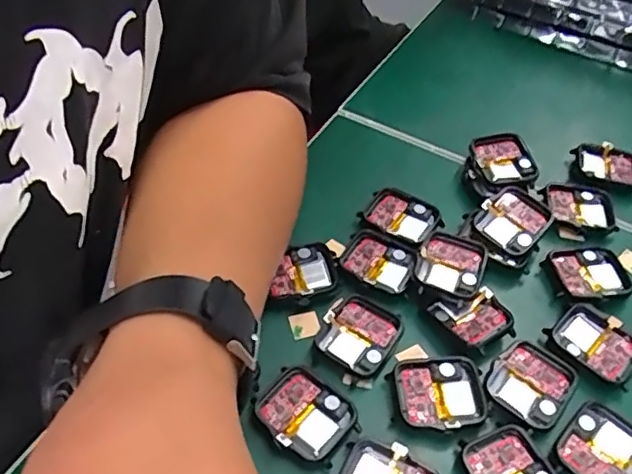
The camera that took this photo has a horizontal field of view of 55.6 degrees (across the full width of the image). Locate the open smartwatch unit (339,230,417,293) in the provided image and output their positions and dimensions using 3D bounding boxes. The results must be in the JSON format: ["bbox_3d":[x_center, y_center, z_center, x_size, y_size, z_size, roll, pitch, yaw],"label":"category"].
[{"bbox_3d":[0.037,0.014,0.350,0.042,0.005,0.030,26,53,16],"label":"open smartwatch unit"}]

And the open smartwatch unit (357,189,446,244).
[{"bbox_3d":[0.052,-0.011,0.376,0.046,0.013,0.036,28,52,24],"label":"open smartwatch unit"}]

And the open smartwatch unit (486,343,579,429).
[{"bbox_3d":[0.109,0.075,0.305,0.038,0.005,0.042,33,55,21],"label":"open smartwatch unit"}]

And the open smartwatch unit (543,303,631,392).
[{"bbox_3d":[0.151,0.058,0.322,0.034,0.008,0.044,-32,60,-27],"label":"open smartwatch unit"}]

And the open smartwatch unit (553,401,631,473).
[{"bbox_3d":[0.136,0.101,0.282,0.043,0.005,0.037,-34,60,-28],"label":"open smartwatch unit"}]

